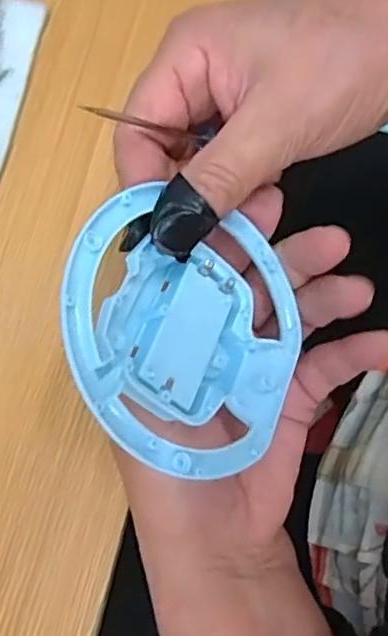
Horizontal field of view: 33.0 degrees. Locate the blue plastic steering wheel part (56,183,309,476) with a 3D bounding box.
[{"bbox_3d":[-0.006,0.003,0.238,0.096,0.018,0.099,35,56,-29],"label":"blue plastic steering wheel part"}]

